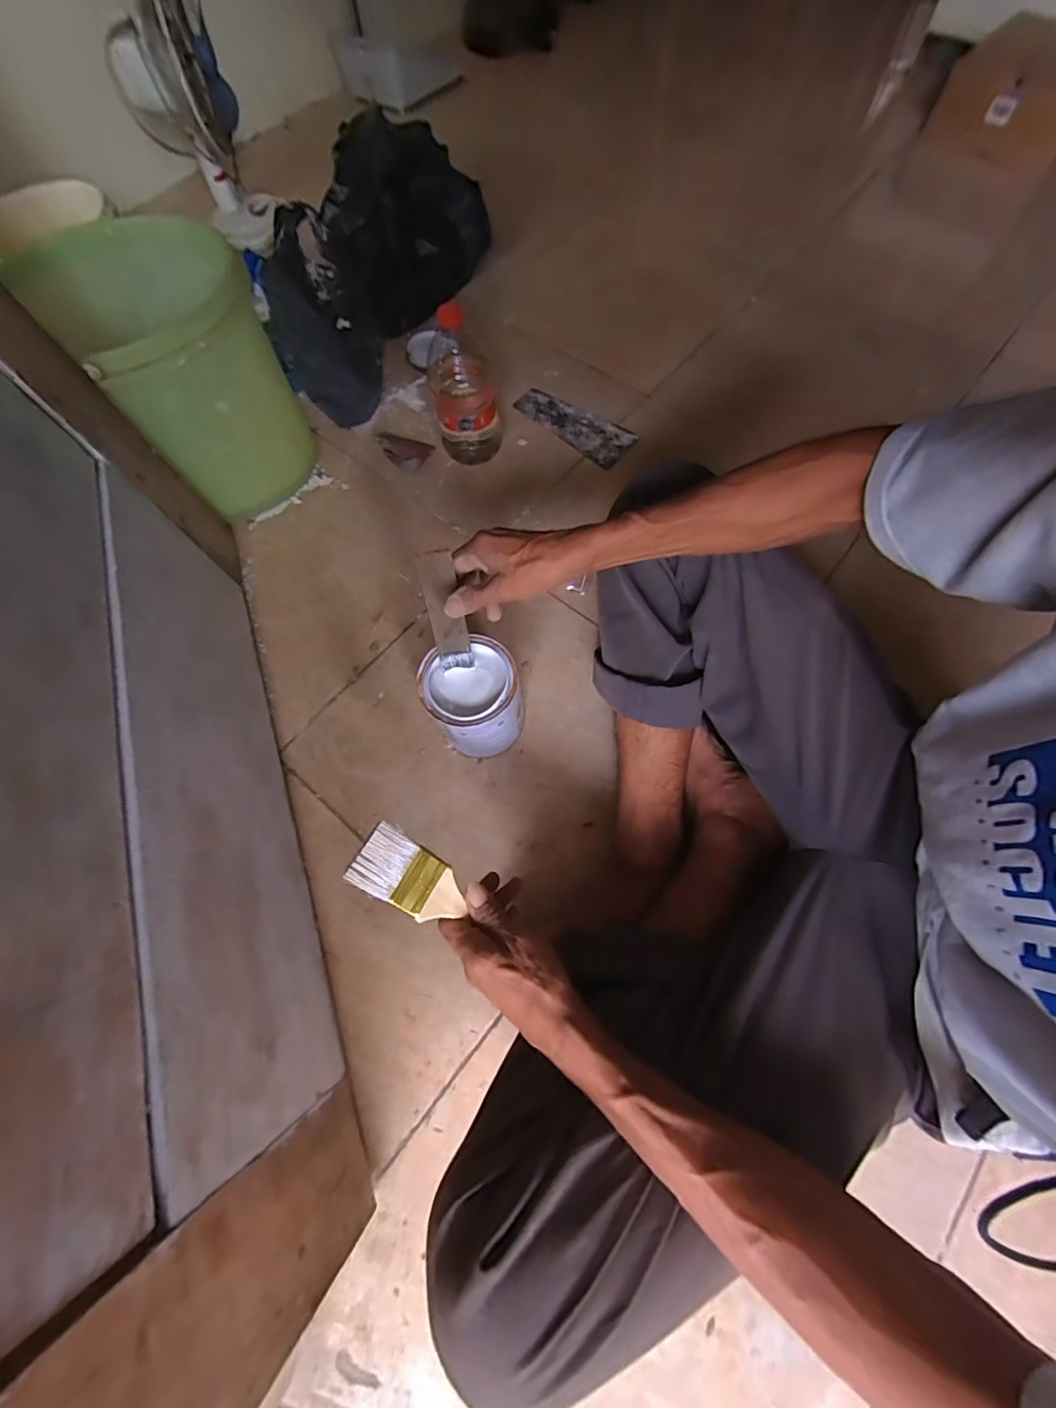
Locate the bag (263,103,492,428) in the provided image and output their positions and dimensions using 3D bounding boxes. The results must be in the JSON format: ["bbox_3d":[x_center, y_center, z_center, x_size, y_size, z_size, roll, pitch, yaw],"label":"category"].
[{"bbox_3d":[-0.288,-0.765,0.832,0.274,0.178,0.545,17,70,9],"label":"bag"}]

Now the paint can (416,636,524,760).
[{"bbox_3d":[-0.058,0.002,0.555,0.100,0.120,0.100,-1,68,3],"label":"paint can"}]

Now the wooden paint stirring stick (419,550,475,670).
[{"bbox_3d":[-0.082,-0.091,0.483,0.034,0.124,0.010,-8,39,0],"label":"wooden paint stirring stick"}]

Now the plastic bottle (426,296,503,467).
[{"bbox_3d":[-0.094,-0.461,0.696,0.092,0.192,0.088,-11,68,-1],"label":"plastic bottle"}]

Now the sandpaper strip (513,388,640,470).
[{"bbox_3d":[0.074,-0.455,0.785,0.215,0.008,0.087,39,74,18],"label":"sandpaper strip"}]

